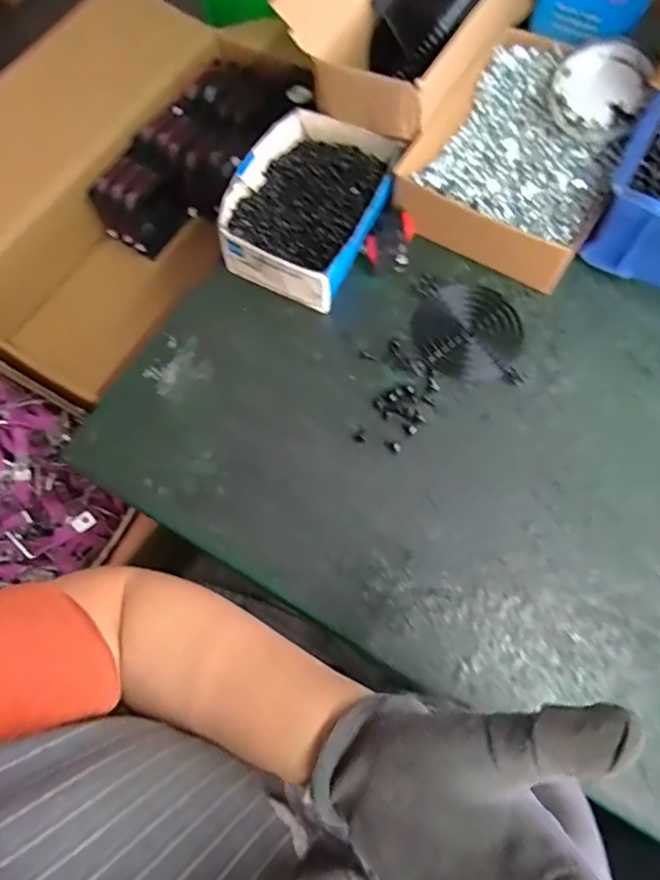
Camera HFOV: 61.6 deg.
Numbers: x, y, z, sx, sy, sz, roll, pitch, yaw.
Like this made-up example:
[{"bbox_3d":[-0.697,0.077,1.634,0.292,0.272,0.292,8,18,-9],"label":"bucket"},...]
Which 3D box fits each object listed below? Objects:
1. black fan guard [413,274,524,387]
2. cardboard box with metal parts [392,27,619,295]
[{"bbox_3d":[0.116,-0.093,0.467,0.086,0.004,0.095,5,71,4],"label":"black fan guard"},{"bbox_3d":[0.175,-0.255,0.497,0.161,0.048,0.224,30,74,12],"label":"cardboard box with metal parts"}]

